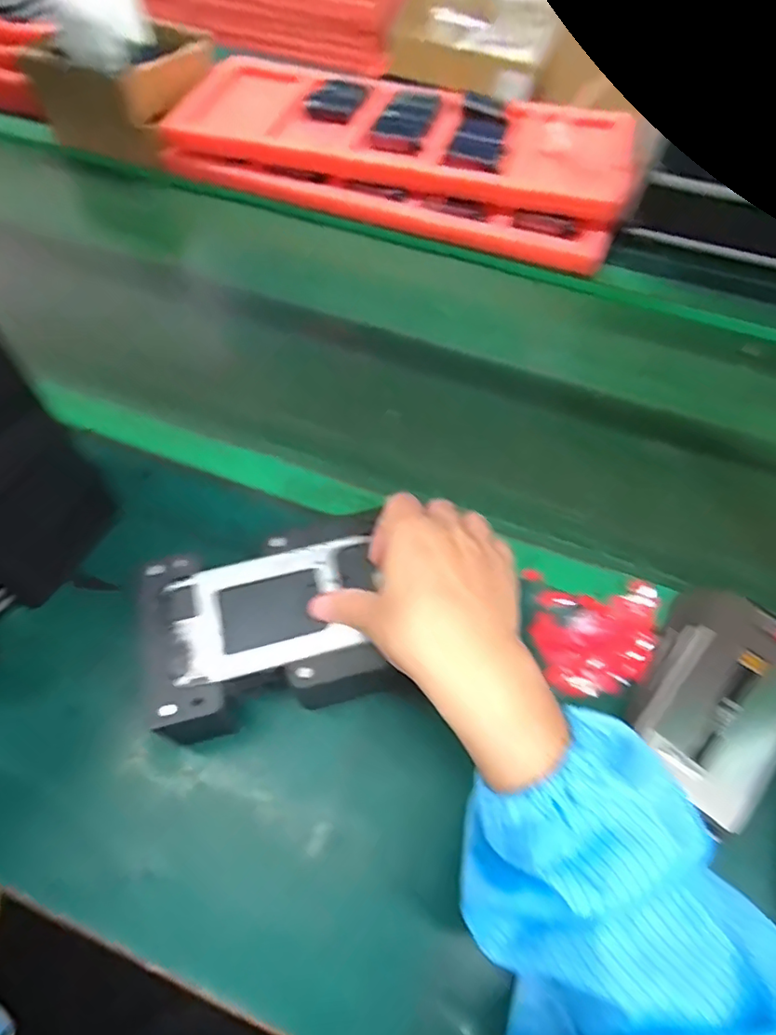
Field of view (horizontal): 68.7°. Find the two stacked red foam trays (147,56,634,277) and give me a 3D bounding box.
[{"bbox_3d":[0.014,-0.481,0.732,0.573,0.063,0.239,19,60,10],"label":"two stacked red foam trays"}]

